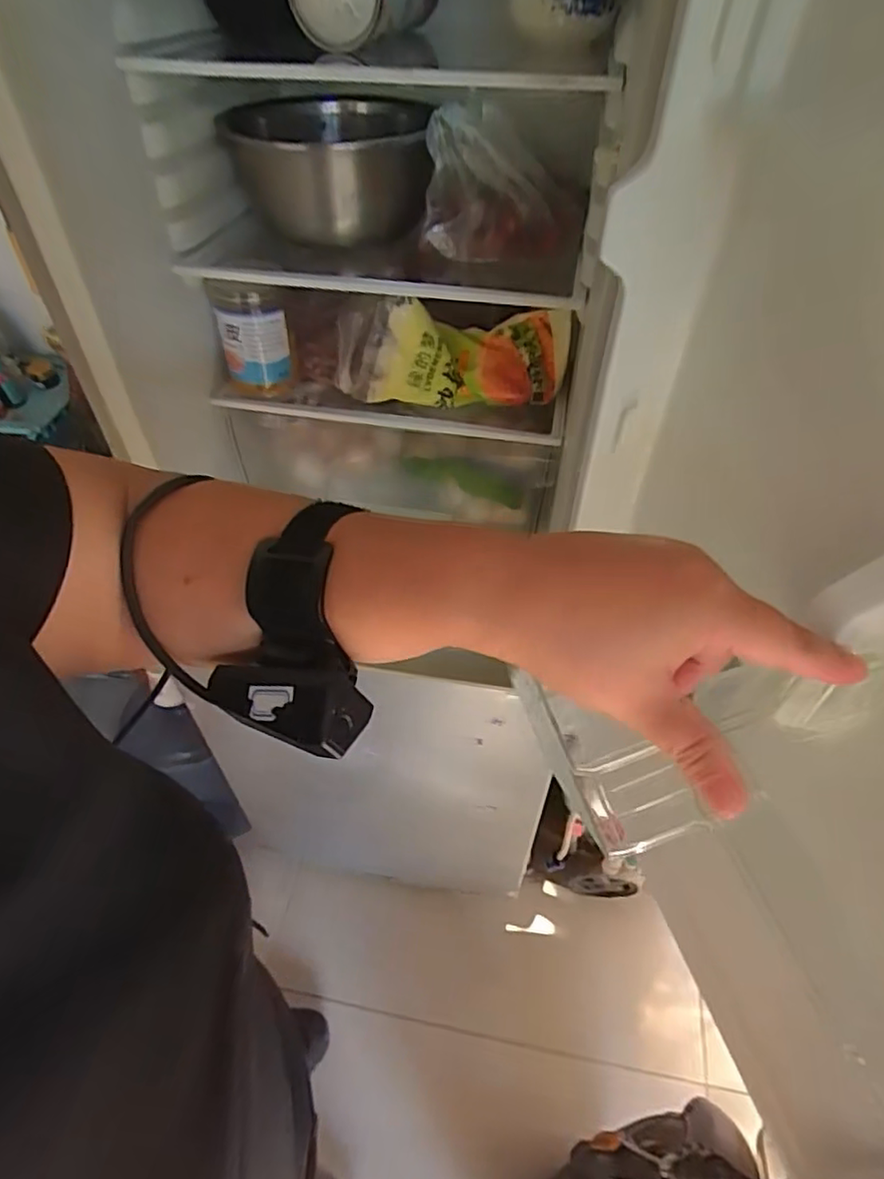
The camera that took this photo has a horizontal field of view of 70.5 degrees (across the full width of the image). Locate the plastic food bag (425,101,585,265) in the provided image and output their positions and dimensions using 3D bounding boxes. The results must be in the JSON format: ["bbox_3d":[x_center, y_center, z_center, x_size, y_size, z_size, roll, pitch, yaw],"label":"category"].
[{"bbox_3d":[0.062,-0.391,0.610,0.150,0.115,0.088,14,50,11],"label":"plastic food bag"}]

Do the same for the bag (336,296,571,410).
[{"bbox_3d":[0.005,-0.260,0.700,0.259,0.089,0.081,11,49,9],"label":"bag"}]

